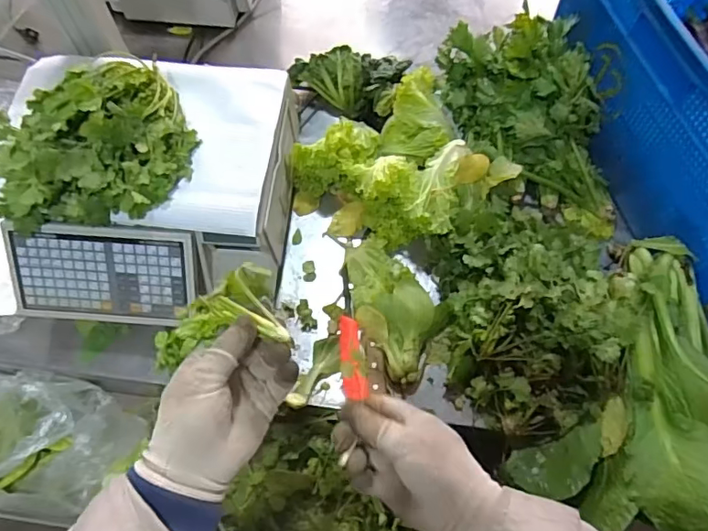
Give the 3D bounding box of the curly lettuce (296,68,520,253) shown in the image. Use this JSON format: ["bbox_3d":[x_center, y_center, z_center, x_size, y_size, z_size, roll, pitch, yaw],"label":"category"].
[{"bbox_3d":[0.078,-0.160,0.874,0.300,0.110,0.273,-39,71,-16],"label":"curly lettuce"}]

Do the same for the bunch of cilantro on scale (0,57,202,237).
[{"bbox_3d":[-0.357,-0.164,0.684,0.274,0.114,0.207,-16,66,-7],"label":"bunch of cilantro on scale"}]

